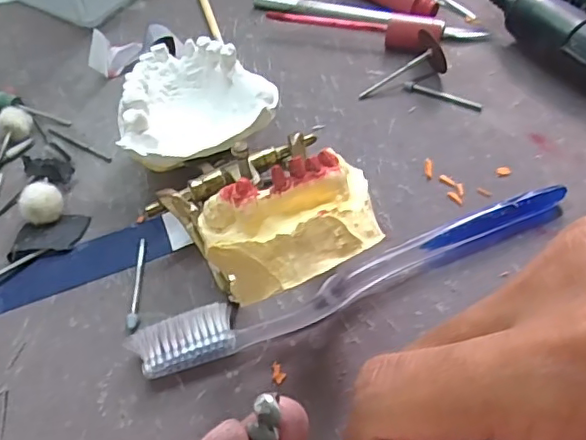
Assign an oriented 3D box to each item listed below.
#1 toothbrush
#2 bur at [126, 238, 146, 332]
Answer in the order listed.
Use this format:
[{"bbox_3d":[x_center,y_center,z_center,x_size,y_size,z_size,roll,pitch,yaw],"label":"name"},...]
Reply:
[{"bbox_3d":[0.031,0.022,0.229,0.187,0.012,0.018,-19,57,-10],"label":"toothbrush"},{"bbox_3d":[-0.066,0.026,0.237,0.004,0.004,0.043,-6,55,0],"label":"bur"}]

